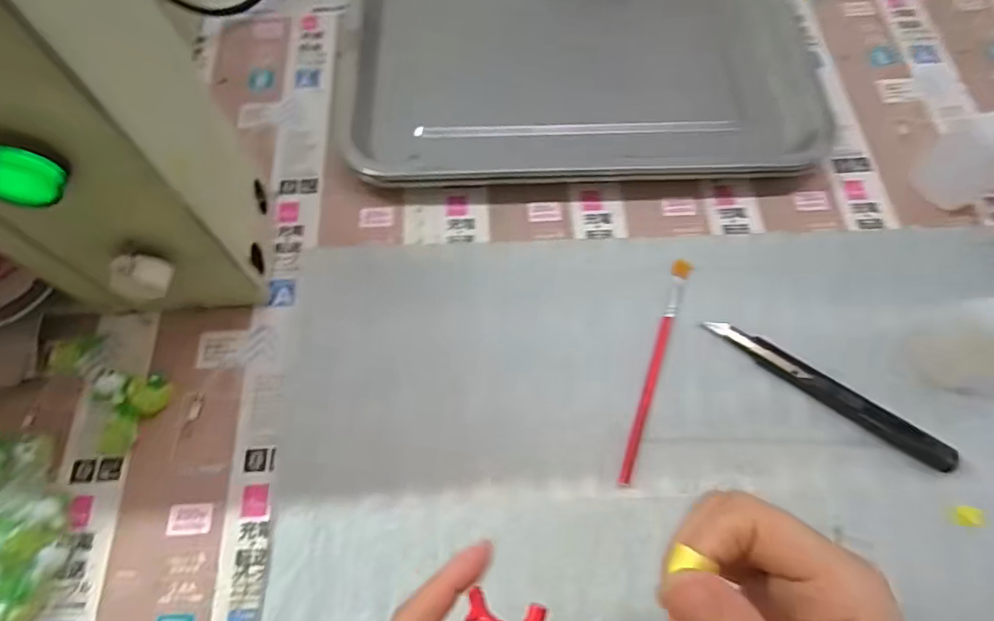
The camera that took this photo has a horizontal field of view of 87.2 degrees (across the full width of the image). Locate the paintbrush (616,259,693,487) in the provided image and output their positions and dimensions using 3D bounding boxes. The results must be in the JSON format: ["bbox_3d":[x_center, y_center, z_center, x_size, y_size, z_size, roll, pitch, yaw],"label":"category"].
[{"bbox_3d":[0.098,0.032,0.323,0.011,0.004,0.152,21,69,8],"label":"paintbrush"}]

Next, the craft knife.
[{"bbox_3d":[0.197,0.046,0.314,0.147,0.009,0.017,36,72,14],"label":"craft knife"}]

